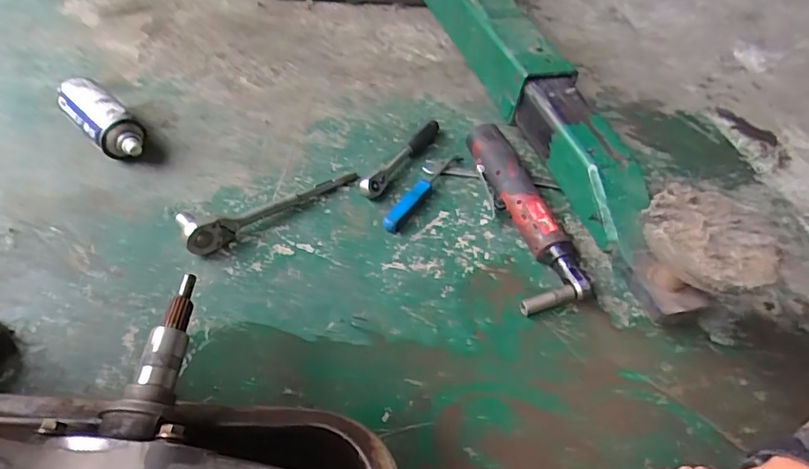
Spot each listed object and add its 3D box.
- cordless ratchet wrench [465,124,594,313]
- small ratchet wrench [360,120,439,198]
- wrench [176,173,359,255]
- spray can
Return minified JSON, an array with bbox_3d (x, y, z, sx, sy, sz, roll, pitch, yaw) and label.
[{"bbox_3d":[0.152,-0.034,0.656,0.084,0.063,0.278,-4,48,-11],"label":"cordless ratchet wrench"},{"bbox_3d":[0.000,-0.116,0.732,0.026,0.029,0.196,27,50,17],"label":"small ratchet wrench"},{"bbox_3d":[-0.165,-0.046,0.646,0.243,0.036,0.066,-24,55,-26],"label":"wrench"},{"bbox_3d":[-0.419,-0.155,0.696,0.156,0.067,0.062,35,53,23],"label":"spray can"}]

